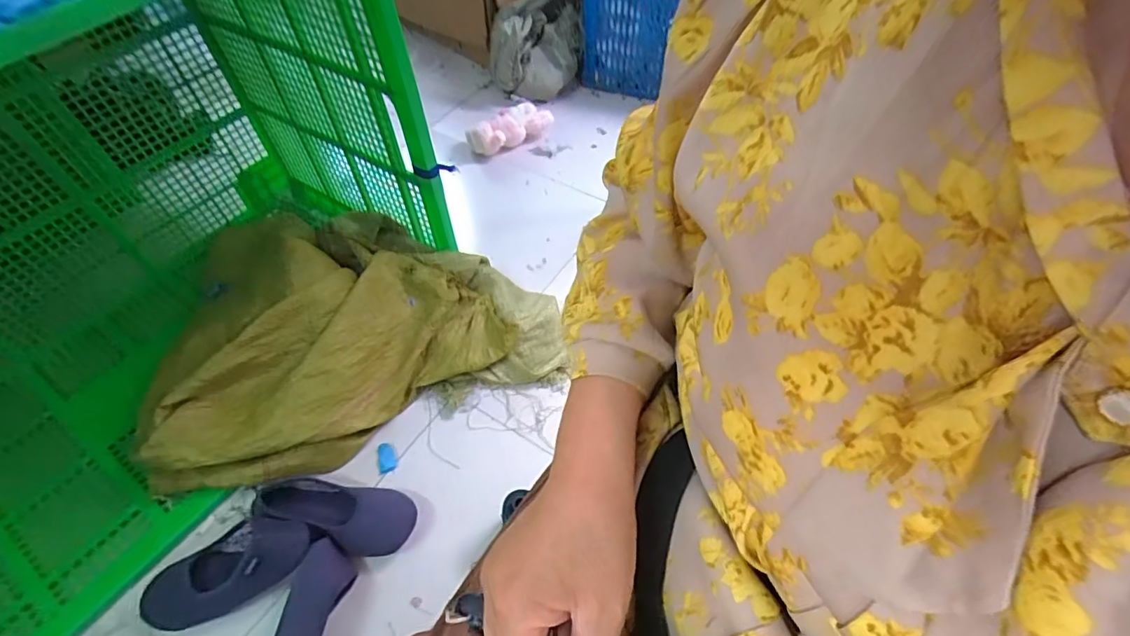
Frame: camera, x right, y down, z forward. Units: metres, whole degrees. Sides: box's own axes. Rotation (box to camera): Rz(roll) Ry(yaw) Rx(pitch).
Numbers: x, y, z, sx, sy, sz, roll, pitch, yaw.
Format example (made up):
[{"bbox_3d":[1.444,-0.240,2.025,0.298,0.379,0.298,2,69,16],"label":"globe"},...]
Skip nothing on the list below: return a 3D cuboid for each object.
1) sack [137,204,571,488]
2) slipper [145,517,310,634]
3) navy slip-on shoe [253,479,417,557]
[{"bbox_3d":[-0.390,-0.009,0.957,0.689,0.188,0.460,-21,55,-14],"label":"sack"},{"bbox_3d":[-0.486,0.358,0.741,0.251,0.062,0.100,-26,55,4],"label":"slipper"},{"bbox_3d":[-0.344,0.291,0.792,0.228,0.064,0.101,11,54,9],"label":"navy slip-on shoe"}]

